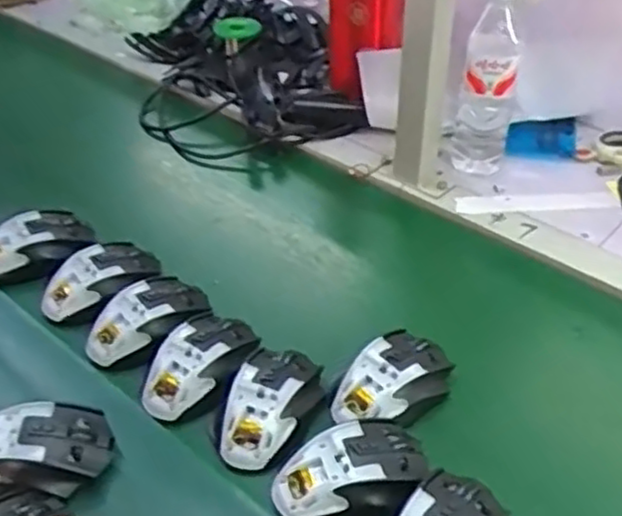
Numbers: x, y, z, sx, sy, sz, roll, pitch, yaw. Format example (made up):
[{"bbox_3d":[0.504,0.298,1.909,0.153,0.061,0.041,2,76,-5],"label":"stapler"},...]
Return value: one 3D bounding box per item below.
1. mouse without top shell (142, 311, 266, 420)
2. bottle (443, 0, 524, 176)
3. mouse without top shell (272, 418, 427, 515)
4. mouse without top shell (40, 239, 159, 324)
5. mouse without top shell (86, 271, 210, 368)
[{"bbox_3d":[-0.099,0.089,0.638,0.066,0.030,0.114,28,49,30],"label":"mouse without top shell"},{"bbox_3d":[0.202,-0.212,0.846,0.076,0.217,0.079,9,42,13],"label":"bottle"},{"bbox_3d":[0.030,0.164,0.548,0.114,0.039,0.071,-13,42,-12],"label":"mouse without top shell"},{"bbox_3d":[-0.210,0.022,0.725,0.082,0.032,0.114,26,48,29],"label":"mouse without top shell"},{"bbox_3d":[-0.151,0.058,0.680,0.077,0.030,0.114,25,48,28],"label":"mouse without top shell"}]

